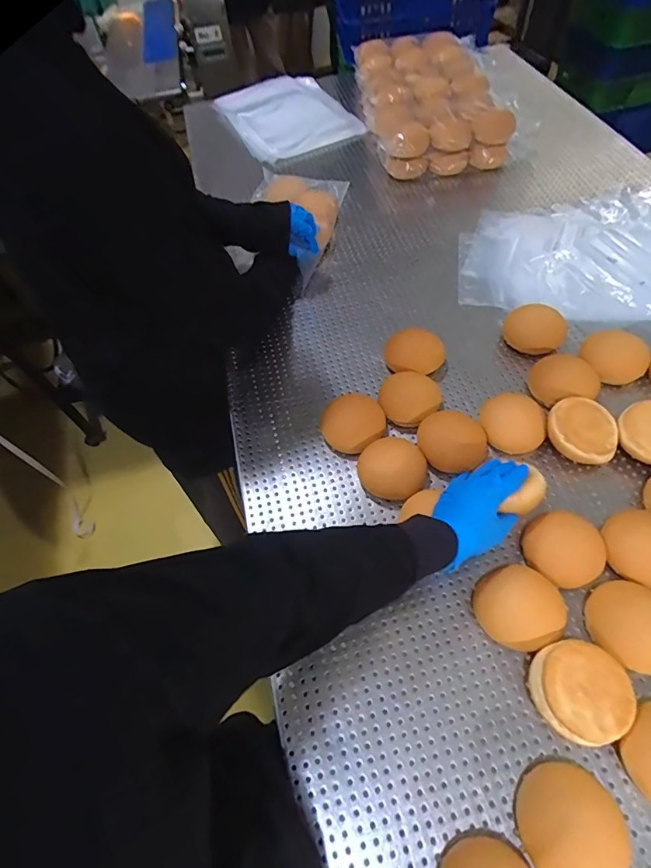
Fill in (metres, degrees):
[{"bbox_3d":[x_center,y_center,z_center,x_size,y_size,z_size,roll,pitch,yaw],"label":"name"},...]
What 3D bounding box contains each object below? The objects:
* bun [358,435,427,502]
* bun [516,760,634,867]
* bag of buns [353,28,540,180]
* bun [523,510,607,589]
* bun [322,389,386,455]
[{"bbox_3d":[0.098,0.051,0.655,0.084,0.041,0.091,-2,57,3],"label":"bun"},{"bbox_3d":[0.243,0.381,0.431,0.104,0.048,0.092,-25,58,-11],"label":"bun"},{"bbox_3d":[0.277,-0.890,1.173,0.355,0.110,0.566,-9,58,-1],"label":"bag of buns"},{"bbox_3d":[0.308,0.148,0.577,0.098,0.043,0.092,35,66,24],"label":"bun"},{"bbox_3d":[0.045,-0.017,0.711,0.093,0.032,0.105,-33,60,-16],"label":"bun"}]

